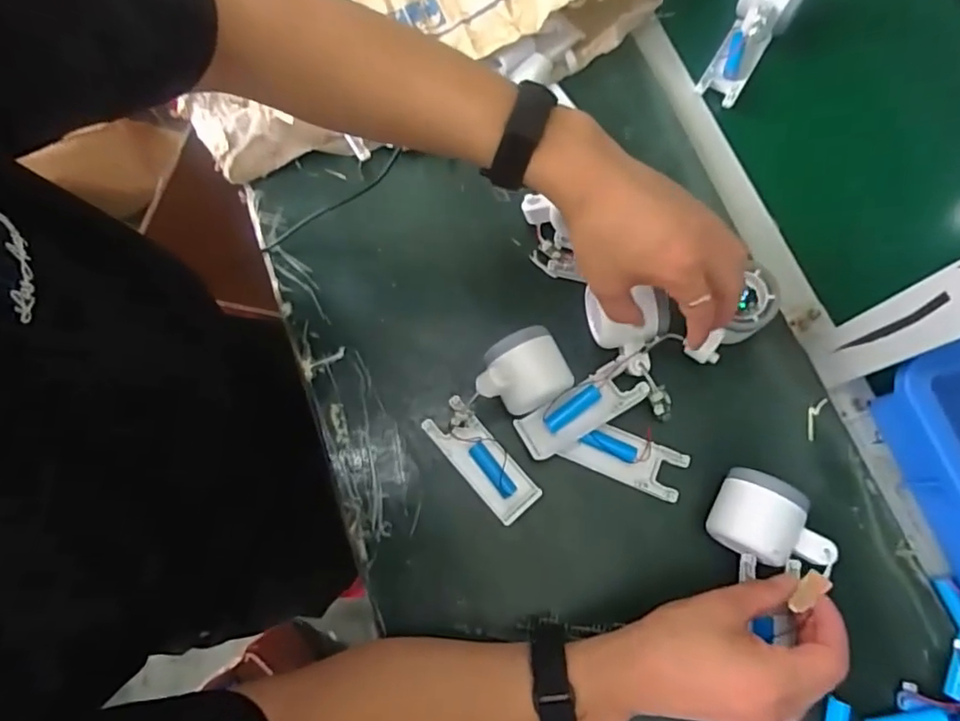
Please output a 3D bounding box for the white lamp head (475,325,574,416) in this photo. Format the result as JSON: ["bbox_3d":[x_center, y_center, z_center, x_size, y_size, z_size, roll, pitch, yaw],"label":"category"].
[{"bbox_3d":[0.031,0.009,0.446,0.069,0.062,0.055,-27,76,-6],"label":"white lamp head"}]

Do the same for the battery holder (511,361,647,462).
[{"bbox_3d":[0.079,0.039,0.455,0.100,0.016,0.039,-30,74,6],"label":"battery holder"}]

